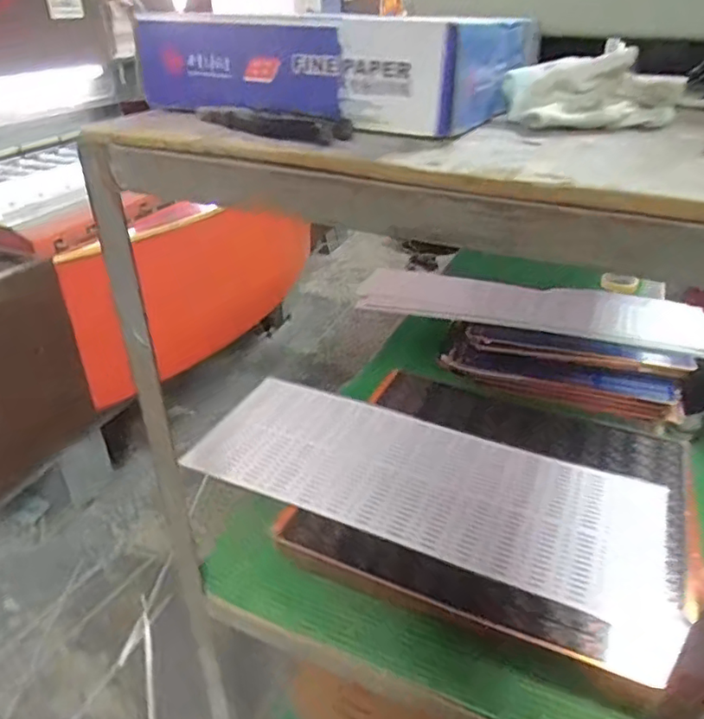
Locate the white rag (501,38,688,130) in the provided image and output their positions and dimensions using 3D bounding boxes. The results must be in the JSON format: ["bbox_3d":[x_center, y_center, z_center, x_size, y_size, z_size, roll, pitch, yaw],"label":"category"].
[{"bbox_3d":[0.218,-0.240,0.515,0.166,0.062,0.080,-9,33,-16],"label":"white rag"}]

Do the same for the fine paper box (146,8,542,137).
[{"bbox_3d":[-0.013,-0.276,0.548,0.300,0.076,0.194,16,35,22],"label":"fine paper box"}]

